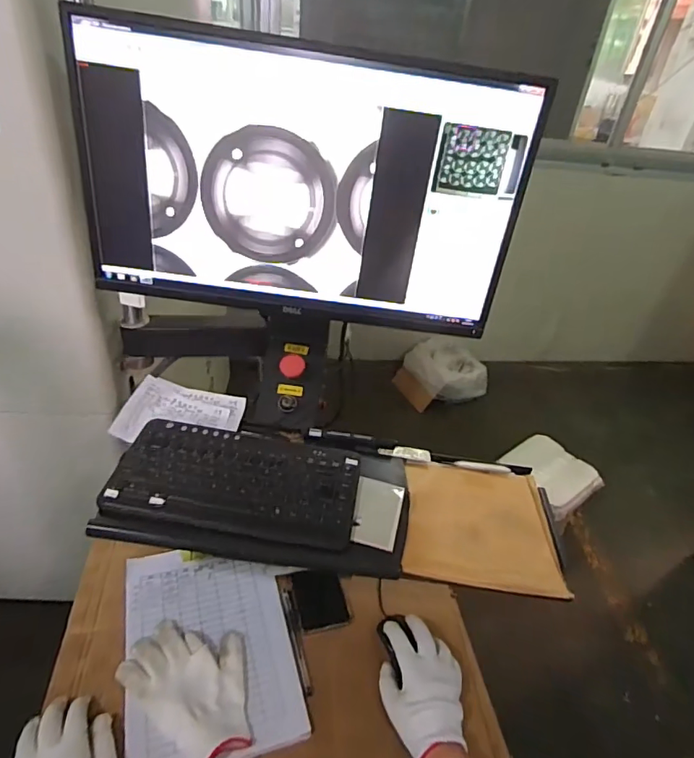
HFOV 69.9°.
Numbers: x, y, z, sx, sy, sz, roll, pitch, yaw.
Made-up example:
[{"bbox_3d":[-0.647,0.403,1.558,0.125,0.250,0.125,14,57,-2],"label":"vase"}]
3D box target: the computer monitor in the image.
[{"bbox_3d":[-0.057,-0.238,0.640,0.549,0.313,0.067,6,36,-2],"label":"computer monitor"}]

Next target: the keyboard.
[{"bbox_3d":[-0.145,0.134,0.671,0.314,0.027,0.155,8,36,1],"label":"keyboard"}]

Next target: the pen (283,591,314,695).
[{"bbox_3d":[-0.069,0.363,0.695,0.017,0.013,0.141,-6,38,-18],"label":"pen"}]

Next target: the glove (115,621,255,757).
[{"bbox_3d":[-0.192,0.386,0.642,0.194,0.018,0.130,28,41,26],"label":"glove"}]

